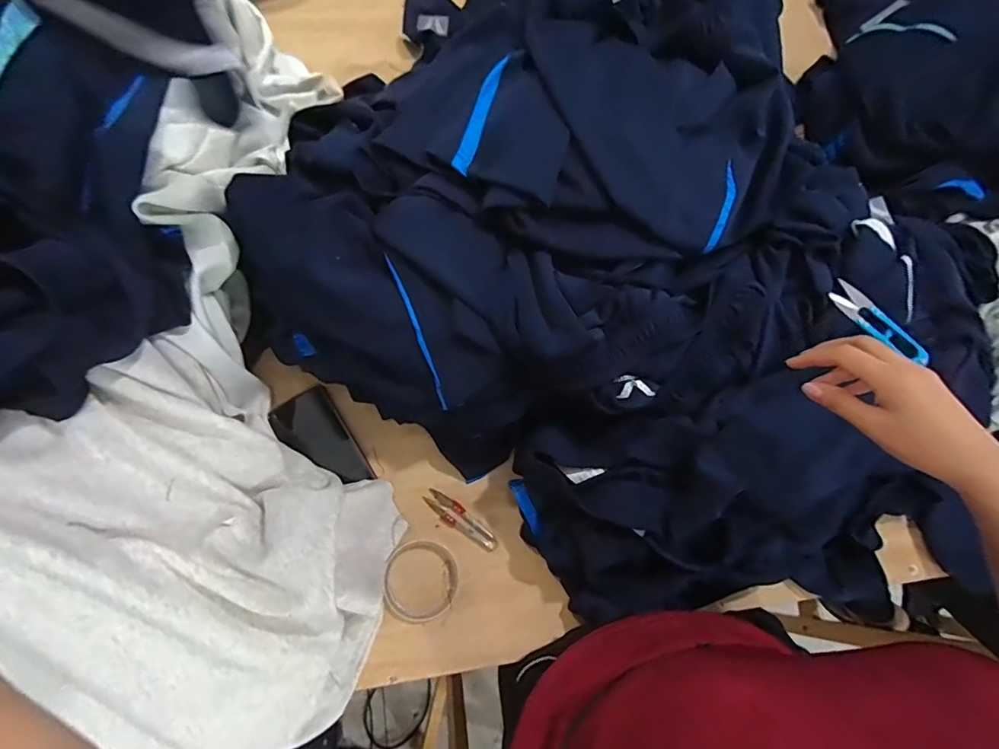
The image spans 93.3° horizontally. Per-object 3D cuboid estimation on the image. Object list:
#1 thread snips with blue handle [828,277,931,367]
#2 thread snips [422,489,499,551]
[{"bbox_3d":[0.410,-0.057,0.510,0.115,0.014,0.025,44,79,11],"label":"thread snips with blue handle"},{"bbox_3d":[-0.046,0.175,0.568,0.101,0.004,0.025,34,77,6],"label":"thread snips"}]

